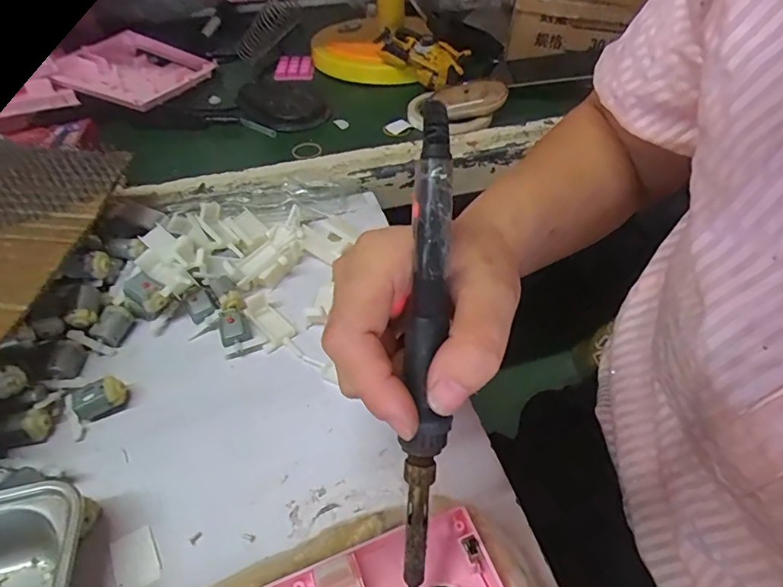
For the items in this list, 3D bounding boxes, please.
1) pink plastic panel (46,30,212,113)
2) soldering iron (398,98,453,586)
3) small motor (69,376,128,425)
[{"bbox_3d":[-0.311,-0.267,0.582,0.135,0.024,0.149,22,44,-2],"label":"pink plastic panel"},{"bbox_3d":[0.013,0.023,0.190,0.018,0.189,0.015,2,3,5],"label":"soldering iron"},{"bbox_3d":[-0.182,0.065,0.304,0.029,0.018,0.018,-19,49,-17],"label":"small motor"}]

